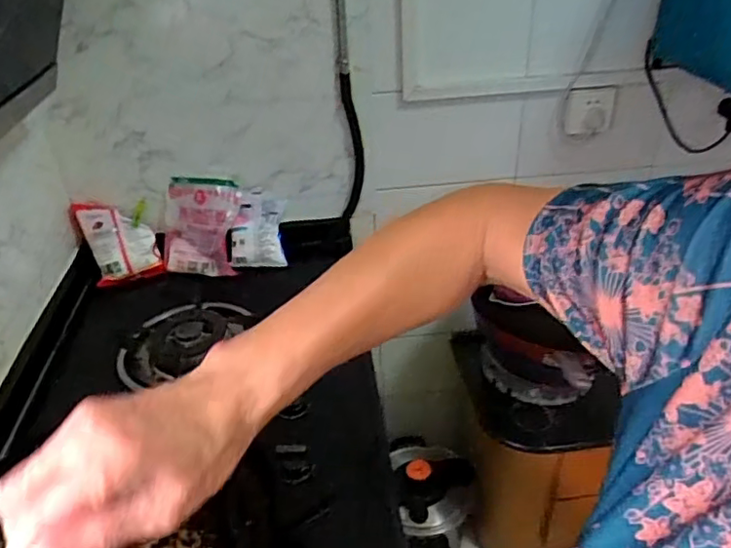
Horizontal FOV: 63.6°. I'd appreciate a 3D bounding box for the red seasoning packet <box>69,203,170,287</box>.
[{"bbox_3d":[-0.521,-0.075,1.243,0.133,0.193,0.024,-22,-7,-11],"label":"red seasoning packet"}]

